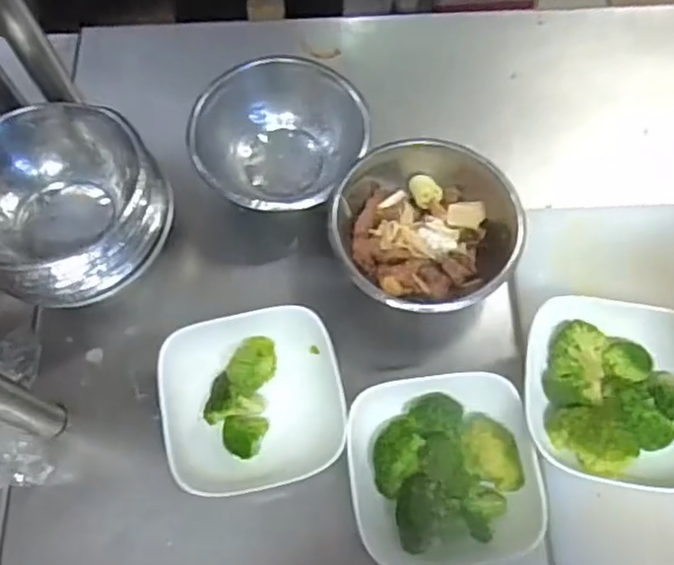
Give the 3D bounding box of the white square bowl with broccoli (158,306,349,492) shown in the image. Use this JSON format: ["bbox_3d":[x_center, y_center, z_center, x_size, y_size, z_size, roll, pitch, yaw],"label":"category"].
[{"bbox_3d":[-0.071,0.098,0.578,0.145,0.046,0.141,-12,67,-2],"label":"white square bowl with broccoli"}]

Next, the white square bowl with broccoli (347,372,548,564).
[{"bbox_3d":[0.087,0.151,0.558,0.148,0.041,0.150,-10,67,-2],"label":"white square bowl with broccoli"}]

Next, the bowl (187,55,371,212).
[{"bbox_3d":[-0.053,-0.137,0.659,0.158,0.085,0.138,-34,70,-11],"label":"bowl"}]

